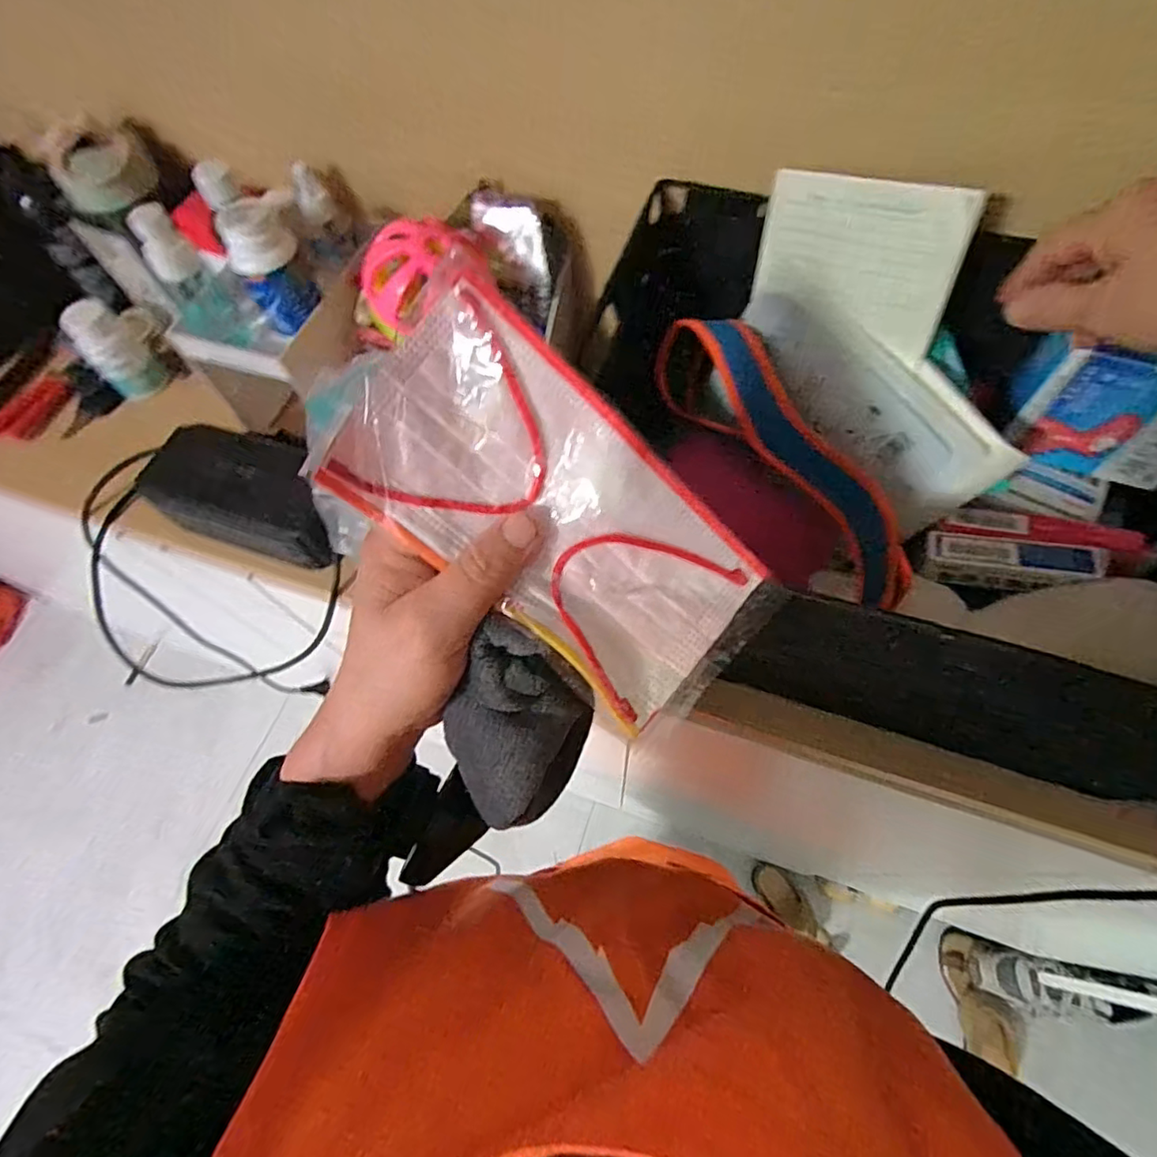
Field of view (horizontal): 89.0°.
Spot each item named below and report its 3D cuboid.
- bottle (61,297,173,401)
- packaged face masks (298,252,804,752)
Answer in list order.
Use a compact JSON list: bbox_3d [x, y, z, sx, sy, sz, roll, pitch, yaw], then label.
[{"bbox_3d":[-0.465,-0.228,0.592,0.038,0.089,0.053,41,72,20],"label":"bottle"},{"bbox_3d":[-0.010,-0.018,0.235,0.179,0.025,0.100,42,93,-14],"label":"packaged face masks"}]

